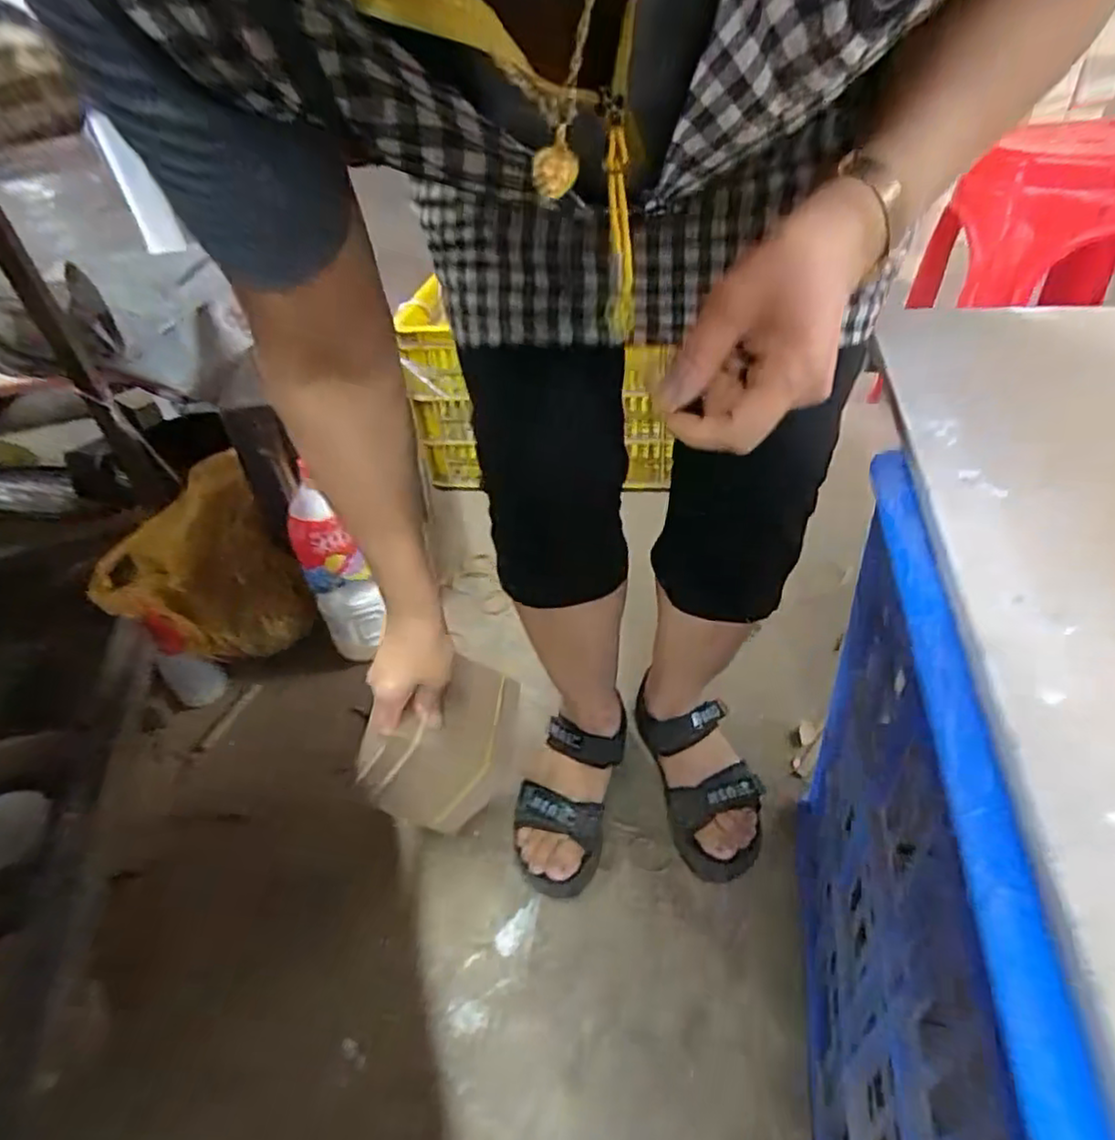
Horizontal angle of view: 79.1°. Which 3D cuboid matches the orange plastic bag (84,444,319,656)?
[{"bbox_3d":[-0.434,-0.006,0.892,0.239,0.049,0.233,32,66,-6],"label":"orange plastic bag"}]

